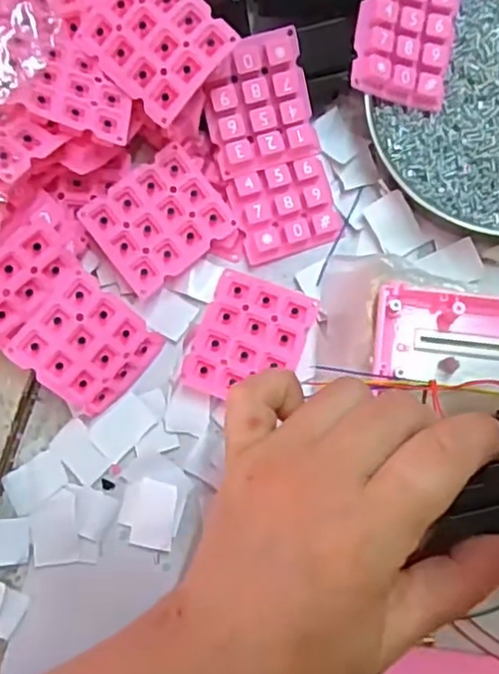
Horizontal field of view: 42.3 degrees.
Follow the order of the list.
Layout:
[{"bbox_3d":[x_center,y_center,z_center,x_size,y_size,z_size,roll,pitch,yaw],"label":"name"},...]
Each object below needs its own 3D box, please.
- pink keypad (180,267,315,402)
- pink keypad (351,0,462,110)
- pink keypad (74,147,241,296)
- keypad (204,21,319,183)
[{"bbox_3d":[0.000,0.002,0.303,0.048,0.007,0.058,19,82,7],"label":"pink keypad"},{"bbox_3d":[0.075,-0.141,0.305,0.049,0.008,0.055,8,94,-15],"label":"pink keypad"},{"bbox_3d":[-0.042,-0.056,0.305,0.061,0.005,0.050,-38,98,-7],"label":"pink keypad"},{"bbox_3d":[0.004,-0.108,0.300,0.049,0.010,0.057,-16,107,-2],"label":"keypad"}]

